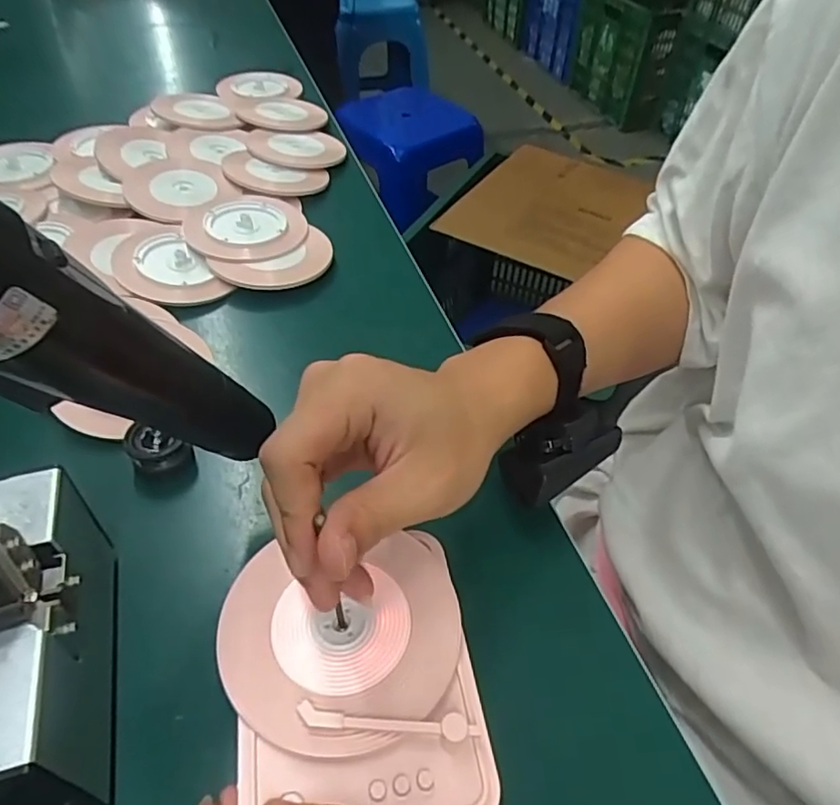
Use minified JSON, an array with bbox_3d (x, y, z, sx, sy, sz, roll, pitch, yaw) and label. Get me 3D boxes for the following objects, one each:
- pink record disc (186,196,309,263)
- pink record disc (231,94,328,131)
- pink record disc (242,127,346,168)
[{"bbox_3d":[-0.151,-0.155,0.528,0.099,0.013,0.095,2,48,-2],"label":"pink record disc"},{"bbox_3d":[-0.162,-0.337,0.701,0.108,0.008,0.109,5,44,-5],"label":"pink record disc"},{"bbox_3d":[-0.130,-0.271,0.642,0.097,0.011,0.089,2,48,-2],"label":"pink record disc"}]

